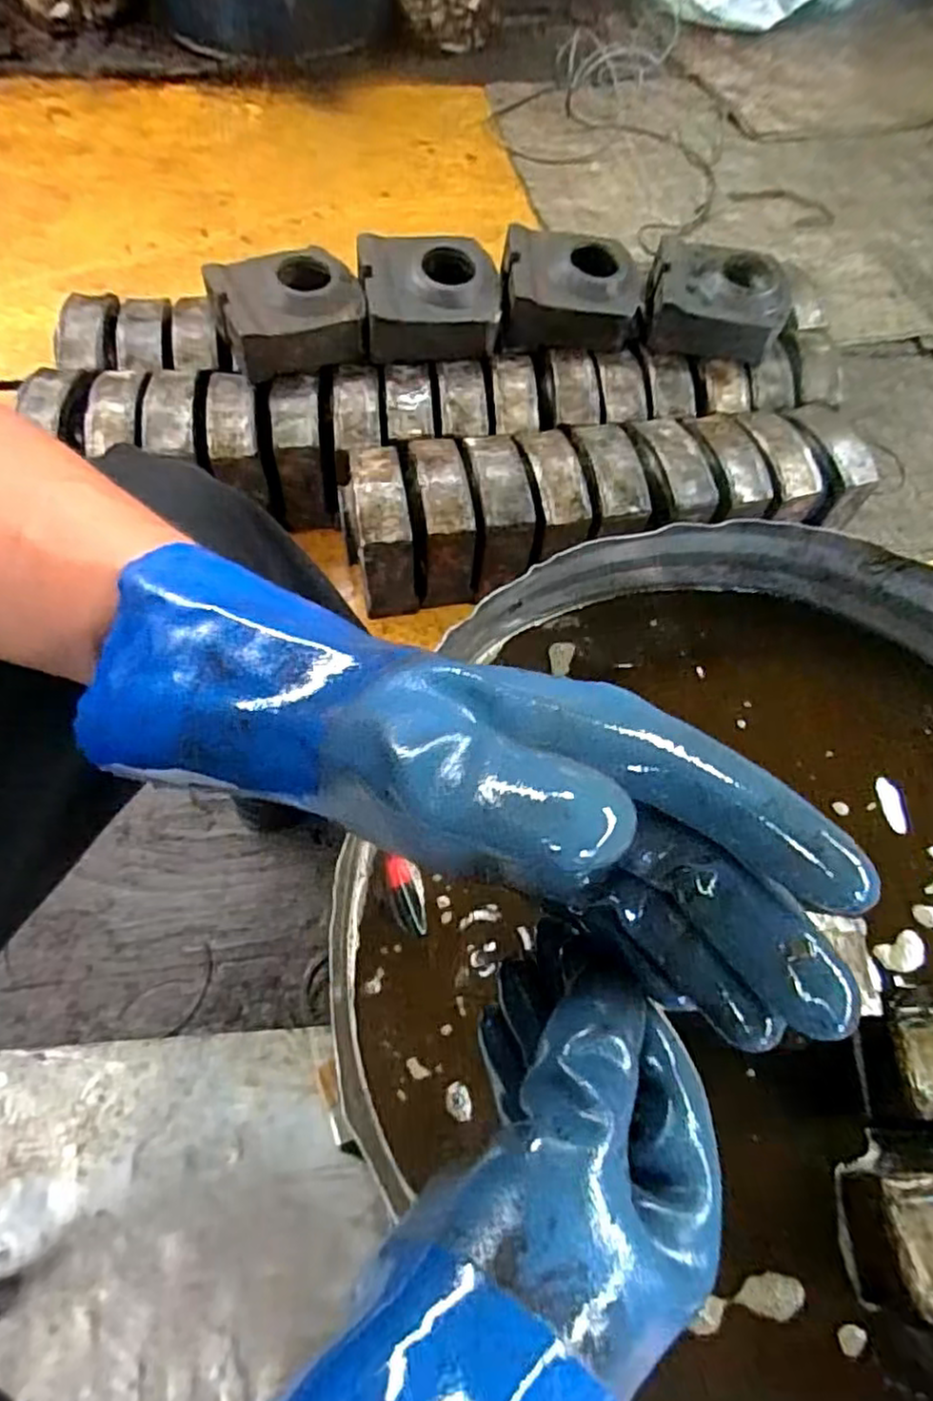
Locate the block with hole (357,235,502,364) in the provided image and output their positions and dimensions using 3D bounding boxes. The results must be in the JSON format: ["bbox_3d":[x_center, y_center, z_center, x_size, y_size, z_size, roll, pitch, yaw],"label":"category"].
[{"bbox_3d":[-0.052,-0.560,0.959,0.189,0.080,0.157,-1,63,-4],"label":"block with hole"}]

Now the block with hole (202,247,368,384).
[{"bbox_3d":[-0.237,-0.521,0.930,0.181,0.093,0.146,-19,66,-13],"label":"block with hole"}]

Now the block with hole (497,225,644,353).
[{"bbox_3d":[0.145,-0.567,0.971,0.193,0.089,0.116,7,63,0],"label":"block with hole"}]

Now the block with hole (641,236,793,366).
[{"bbox_3d":[0.355,-0.569,0.988,0.191,0.071,0.155,14,63,3],"label":"block with hole"}]

